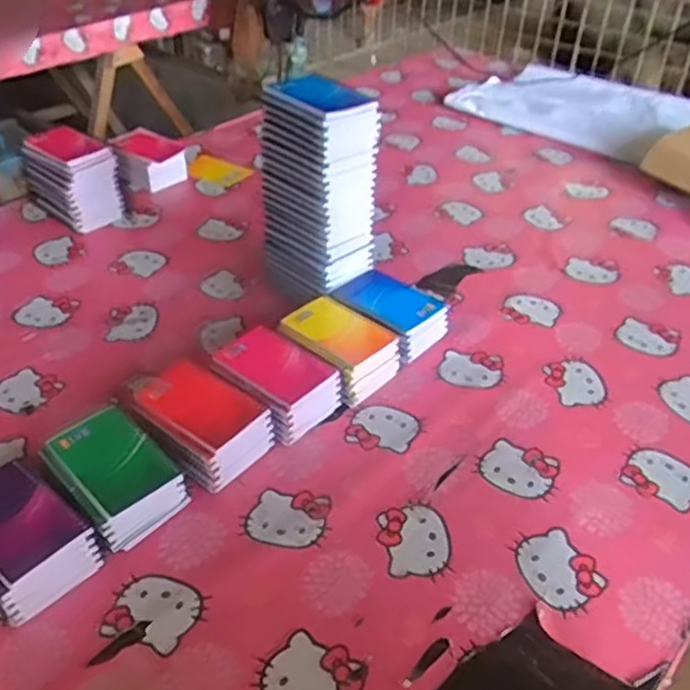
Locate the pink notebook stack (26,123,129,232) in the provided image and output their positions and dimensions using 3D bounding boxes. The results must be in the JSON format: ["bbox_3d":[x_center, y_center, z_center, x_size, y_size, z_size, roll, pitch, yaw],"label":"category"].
[{"bbox_3d":[-0.456,-0.273,1.151,0.159,0.130,0.102,25,46,28],"label":"pink notebook stack"}]

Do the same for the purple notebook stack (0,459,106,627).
[{"bbox_3d":[-0.306,0.183,0.650,0.136,0.066,0.091,30,49,32],"label":"purple notebook stack"}]

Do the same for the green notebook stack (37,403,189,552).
[{"bbox_3d":[-0.234,0.136,0.702,0.089,0.066,0.131,-32,49,-32],"label":"green notebook stack"}]

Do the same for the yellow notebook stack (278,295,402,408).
[{"bbox_3d":[-0.005,0.004,0.864,0.099,0.058,0.138,-33,49,-33],"label":"yellow notebook stack"}]

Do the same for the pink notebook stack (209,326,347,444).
[{"bbox_3d":[-0.082,0.045,0.818,0.134,0.060,0.096,29,48,31],"label":"pink notebook stack"}]

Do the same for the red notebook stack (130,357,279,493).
[{"bbox_3d":[-0.159,0.088,0.765,0.138,0.065,0.100,25,46,28],"label":"red notebook stack"}]

